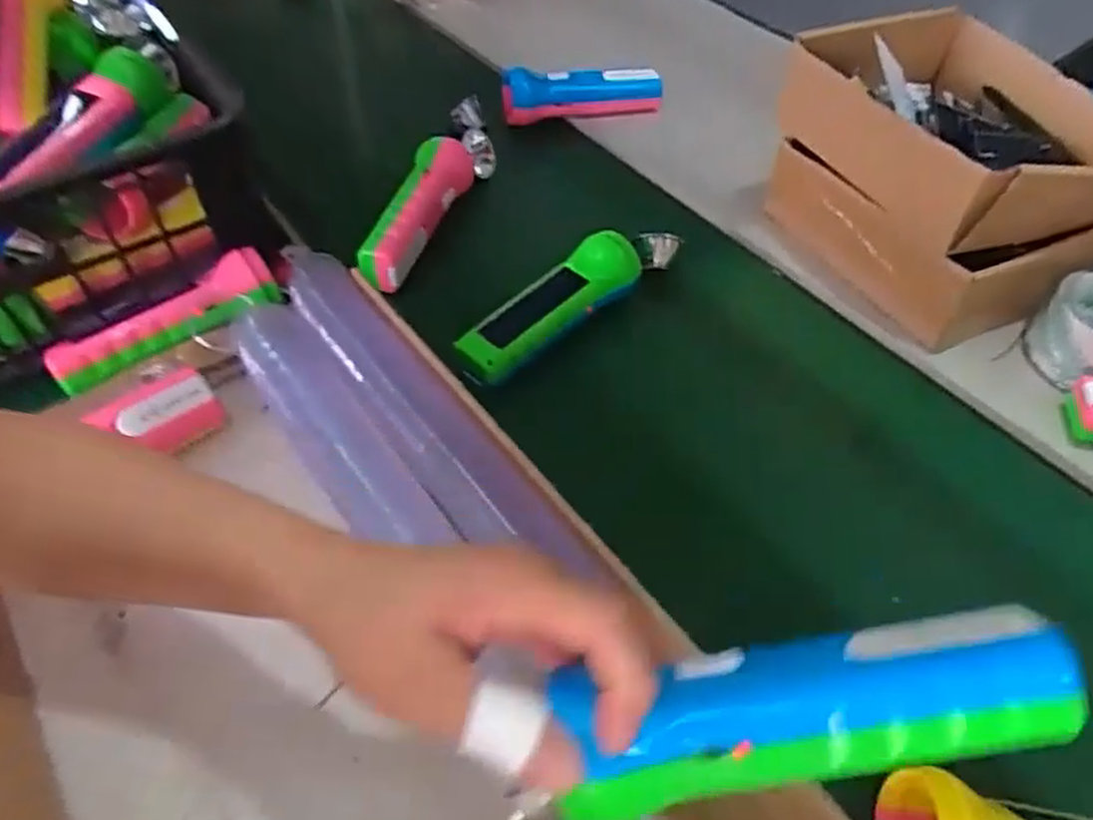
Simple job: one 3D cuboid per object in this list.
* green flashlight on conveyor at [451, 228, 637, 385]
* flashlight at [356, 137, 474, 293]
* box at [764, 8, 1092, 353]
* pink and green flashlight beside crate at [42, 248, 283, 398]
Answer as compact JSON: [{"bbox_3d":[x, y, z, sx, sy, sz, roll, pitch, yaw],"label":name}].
[{"bbox_3d":[0.006,-0.075,0.574,0.045,0.032,0.154,37,60,24],"label":"green flashlight on conveyor"},{"bbox_3d":[-0.104,-0.159,0.647,0.046,0.043,0.150,12,53,8],"label":"flashlight"},{"bbox_3d":[0.323,-0.197,0.624,0.210,0.131,0.233,-23,56,-18],"label":"box"},{"bbox_3d":[-0.269,-0.064,0.557,0.158,0.032,0.044,-24,57,-18],"label":"pink and green flashlight beside crate"}]

